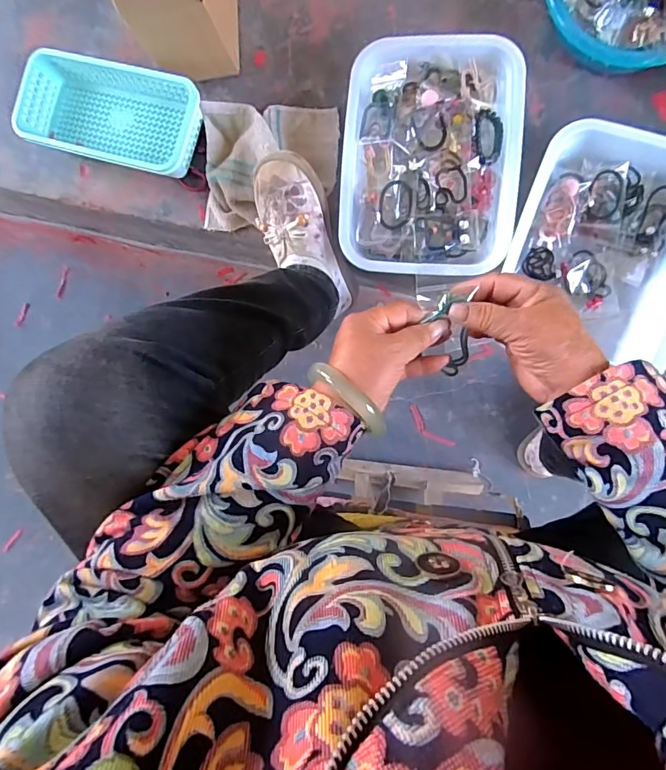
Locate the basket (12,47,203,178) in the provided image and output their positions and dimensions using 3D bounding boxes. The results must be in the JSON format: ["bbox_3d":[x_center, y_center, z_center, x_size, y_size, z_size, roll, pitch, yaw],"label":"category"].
[{"bbox_3d":[-0.315,-0.392,0.655,0.255,0.057,0.139,16,91,7],"label":"basket"}]

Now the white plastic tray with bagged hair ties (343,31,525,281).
[{"bbox_3d":[0.122,-0.285,0.589,0.214,0.069,0.280,3,90,7],"label":"white plastic tray with bagged hair ties"}]

